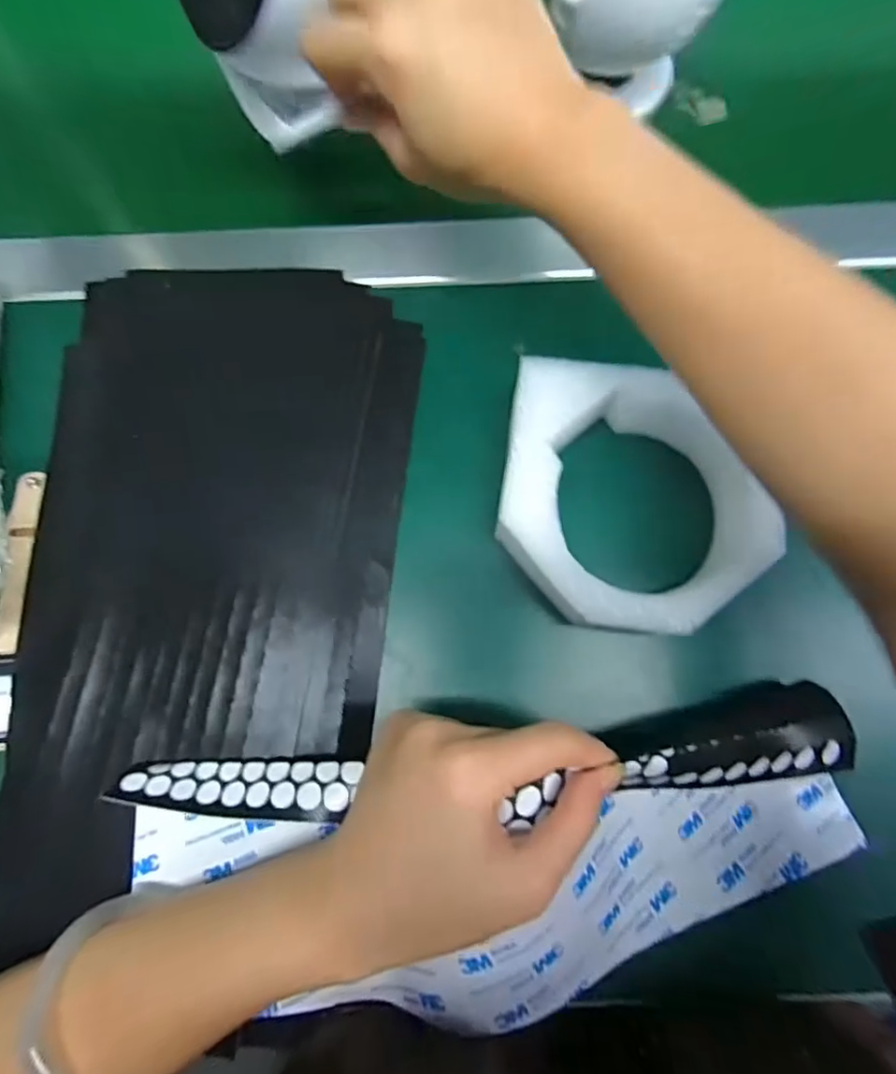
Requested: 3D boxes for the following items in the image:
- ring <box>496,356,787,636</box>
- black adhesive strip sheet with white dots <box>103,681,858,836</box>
[{"bbox_3d":[0.084,-0.017,0.259,0.119,0.032,0.119,0,76,1],"label":"ring"},{"bbox_3d":[0.016,0.091,0.228,0.297,0.048,0.031,-6,76,1],"label":"black adhesive strip sheet with white dots"}]

